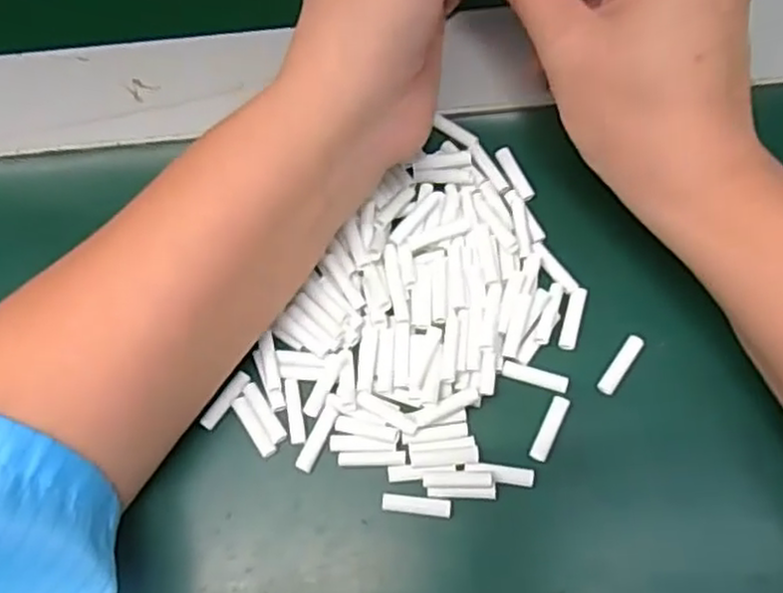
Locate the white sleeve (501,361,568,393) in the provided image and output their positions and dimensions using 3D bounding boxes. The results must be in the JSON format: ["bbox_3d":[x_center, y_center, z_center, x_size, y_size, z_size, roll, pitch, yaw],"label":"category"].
[{"bbox_3d":[0.050,0.027,0.253,0.023,0.004,0.006,16,72,8],"label":"white sleeve"}]

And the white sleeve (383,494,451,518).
[{"bbox_3d":[0.008,0.069,0.241,0.023,0.004,0.006,5,71,5],"label":"white sleeve"}]

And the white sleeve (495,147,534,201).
[{"bbox_3d":[0.047,-0.048,0.278,0.007,0.004,0.024,-24,71,-5],"label":"white sleeve"}]

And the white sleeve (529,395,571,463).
[{"bbox_3d":[0.054,0.044,0.247,0.006,0.004,0.024,24,74,11],"label":"white sleeve"}]

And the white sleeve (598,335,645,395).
[{"bbox_3d":[0.080,0.023,0.253,0.006,0.004,0.023,34,76,14],"label":"white sleeve"}]

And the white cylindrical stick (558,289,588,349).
[{"bbox_3d":[0.064,0.007,0.258,0.007,0.004,0.023,13,72,8],"label":"white cylindrical stick"}]

